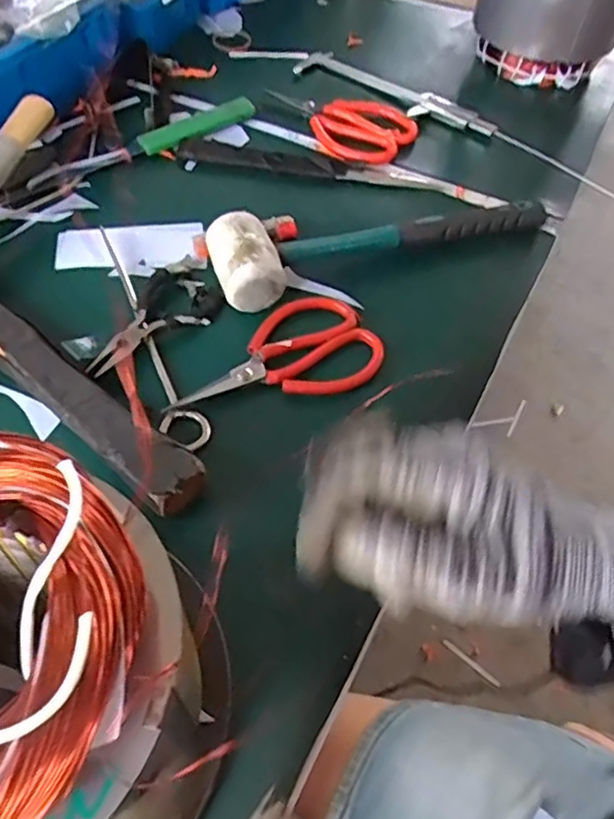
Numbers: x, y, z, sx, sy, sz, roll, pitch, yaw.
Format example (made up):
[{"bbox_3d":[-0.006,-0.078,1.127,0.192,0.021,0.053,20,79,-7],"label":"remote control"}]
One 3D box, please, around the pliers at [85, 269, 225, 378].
[{"bbox_3d":[-0.122,-0.070,0.484,0.115,0.015,0.060,-36,64,-24],"label":"pliers"}]

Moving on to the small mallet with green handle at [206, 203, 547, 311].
[{"bbox_3d":[0.064,-0.153,0.530,0.289,0.043,0.080,-18,58,-14],"label":"small mallet with green handle"}]

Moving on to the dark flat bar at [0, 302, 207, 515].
[{"bbox_3d":[-0.170,-0.019,0.434,0.263,0.031,0.036,37,62,21],"label":"dark flat bar"}]

